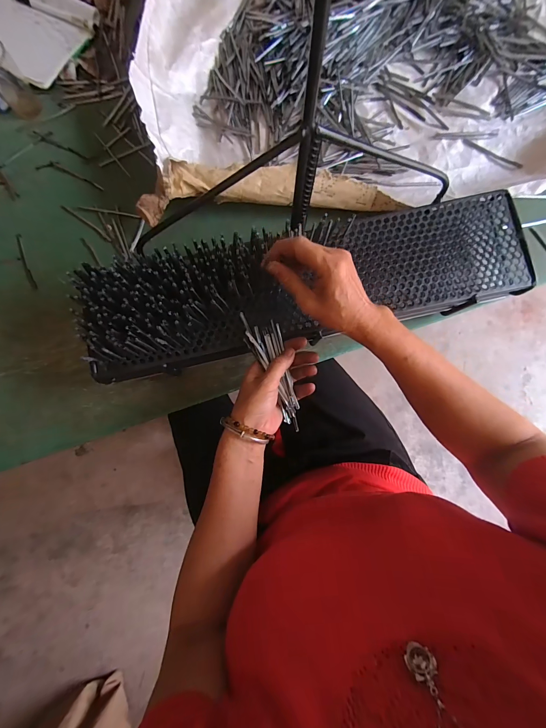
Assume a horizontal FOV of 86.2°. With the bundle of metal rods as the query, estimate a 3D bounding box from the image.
[{"bbox_3d":[0.002,0.006,0.369,0.045,0.019,0.157,-18,87,-3],"label":"bundle of metal rods"}]

